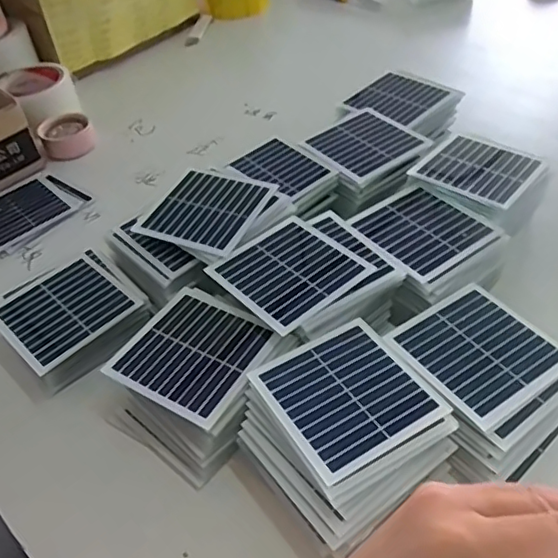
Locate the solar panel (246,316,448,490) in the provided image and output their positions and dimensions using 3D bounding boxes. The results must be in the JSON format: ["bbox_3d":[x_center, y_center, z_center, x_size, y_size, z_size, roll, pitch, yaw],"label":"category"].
[{"bbox_3d":[0.041,0.069,0.355,0.088,0.005,0.090,-24,46,-21],"label":"solar panel"}]

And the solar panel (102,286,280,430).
[{"bbox_3d":[-0.056,0.048,0.390,0.089,0.006,0.089,21,51,26],"label":"solar panel"}]

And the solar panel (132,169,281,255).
[{"bbox_3d":[-0.059,-0.058,0.475,0.089,0.006,0.088,20,54,25],"label":"solar panel"}]

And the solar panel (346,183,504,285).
[{"bbox_3d":[0.112,-0.039,0.461,0.092,0.009,0.091,-26,45,-25],"label":"solar panel"}]

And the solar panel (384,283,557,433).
[{"bbox_3d":[0.130,0.045,0.380,0.091,0.006,0.089,-27,47,-23],"label":"solar panel"}]

